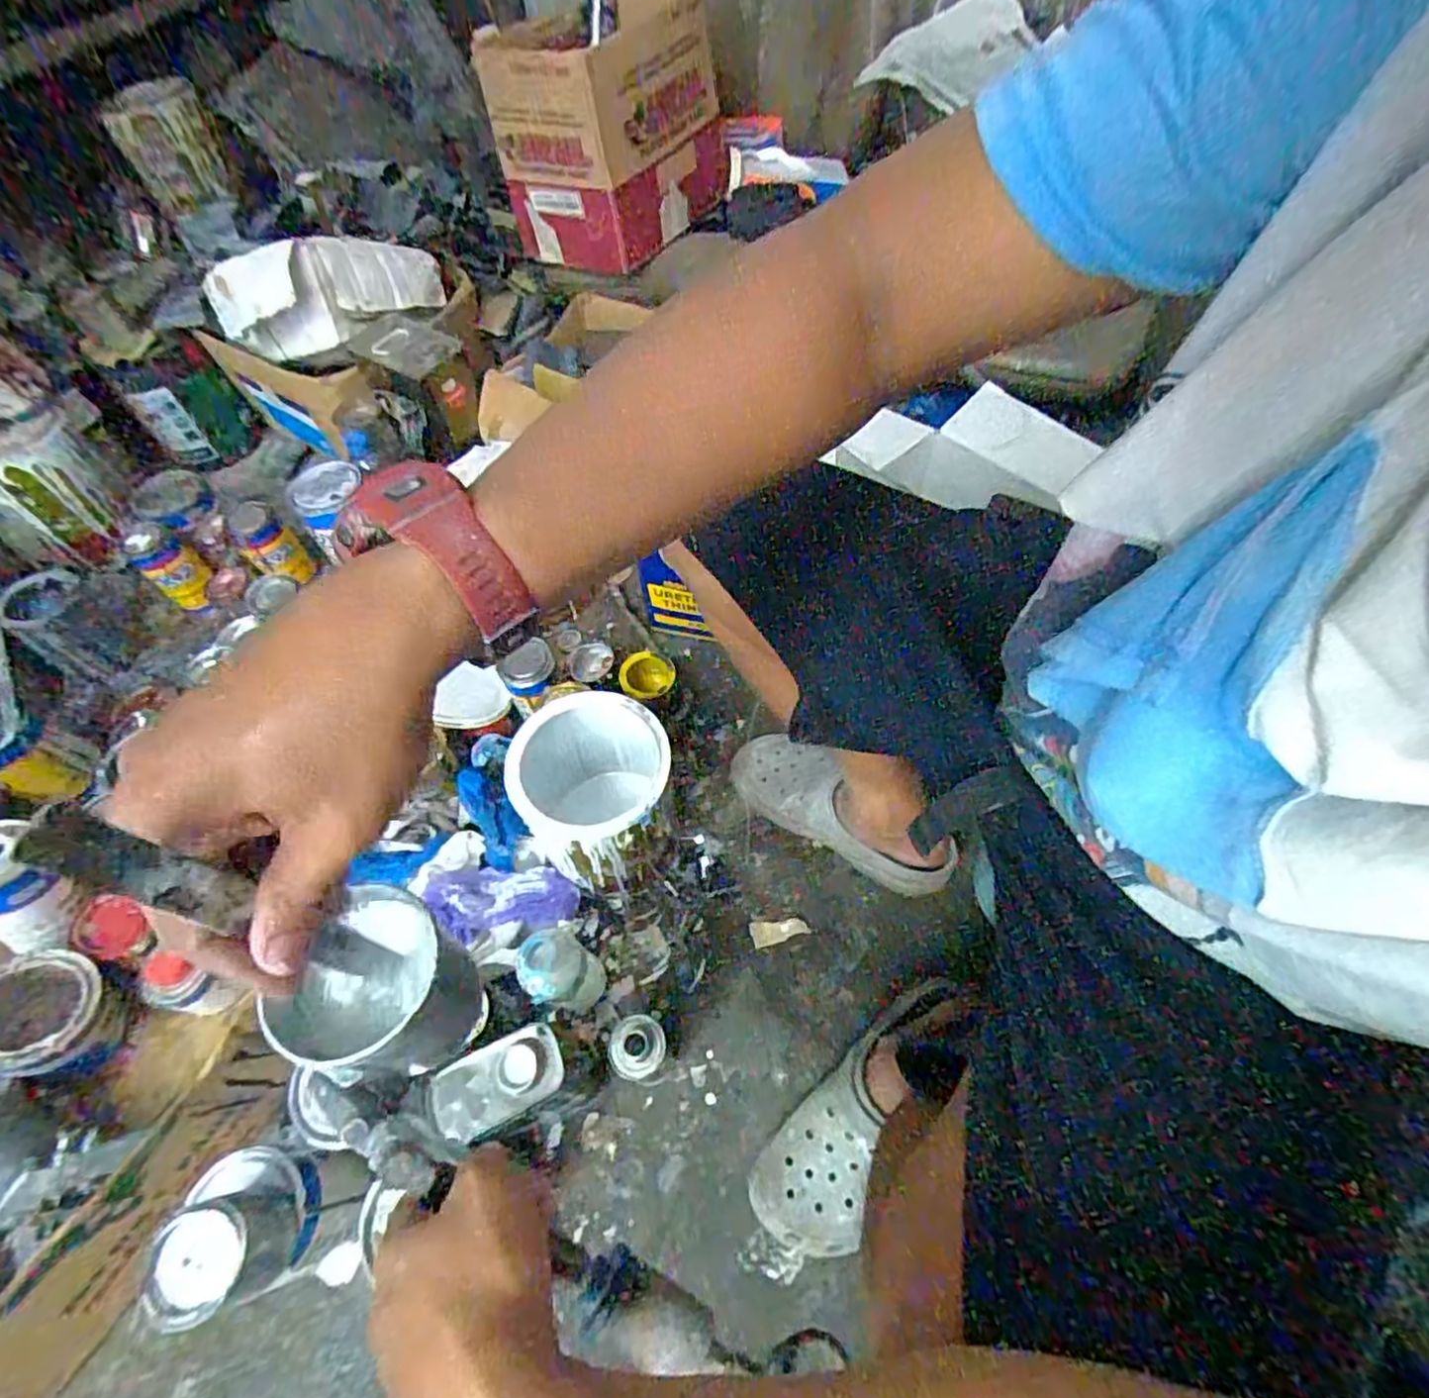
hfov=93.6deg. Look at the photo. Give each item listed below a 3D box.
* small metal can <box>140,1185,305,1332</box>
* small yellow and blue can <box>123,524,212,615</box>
[{"bbox_3d":[-0.369,0.420,0.512,0.065,0.084,0.072,-12,58,-4],"label":"small metal can"},{"bbox_3d":[-0.799,-0.193,0.996,0.072,0.139,0.056,-40,23,-20],"label":"small yellow and blue can"}]

